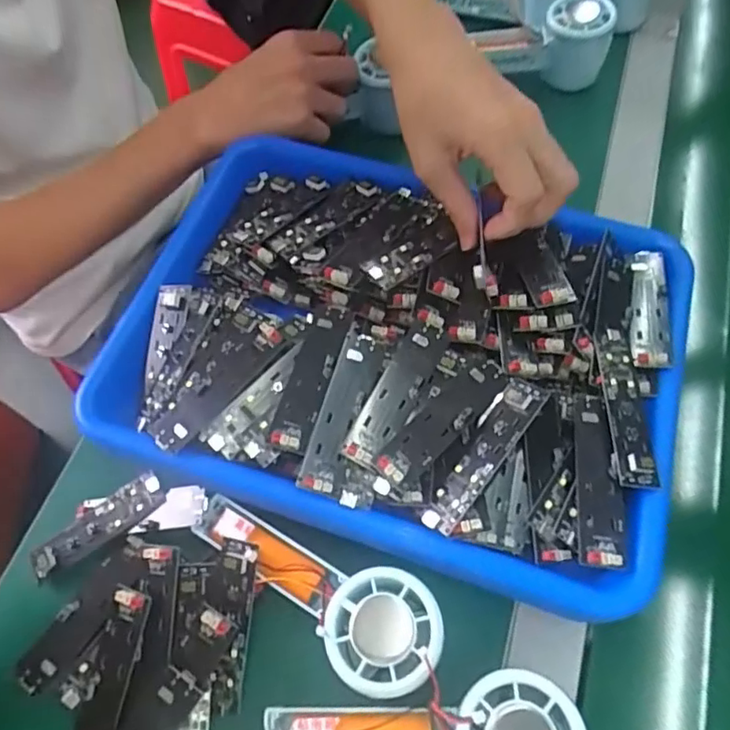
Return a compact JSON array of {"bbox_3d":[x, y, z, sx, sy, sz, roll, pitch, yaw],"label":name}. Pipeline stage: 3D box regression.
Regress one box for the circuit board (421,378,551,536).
[{"bbox_3d":[0.062,0.047,0.308,0.022,0.010,0.092,33,80,17],"label":"circuit board"}]

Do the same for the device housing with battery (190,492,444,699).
[{"bbox_3d":[-0.029,0.114,0.311,0.150,0.020,0.053,22,64,30],"label":"device housing with battery"}]

